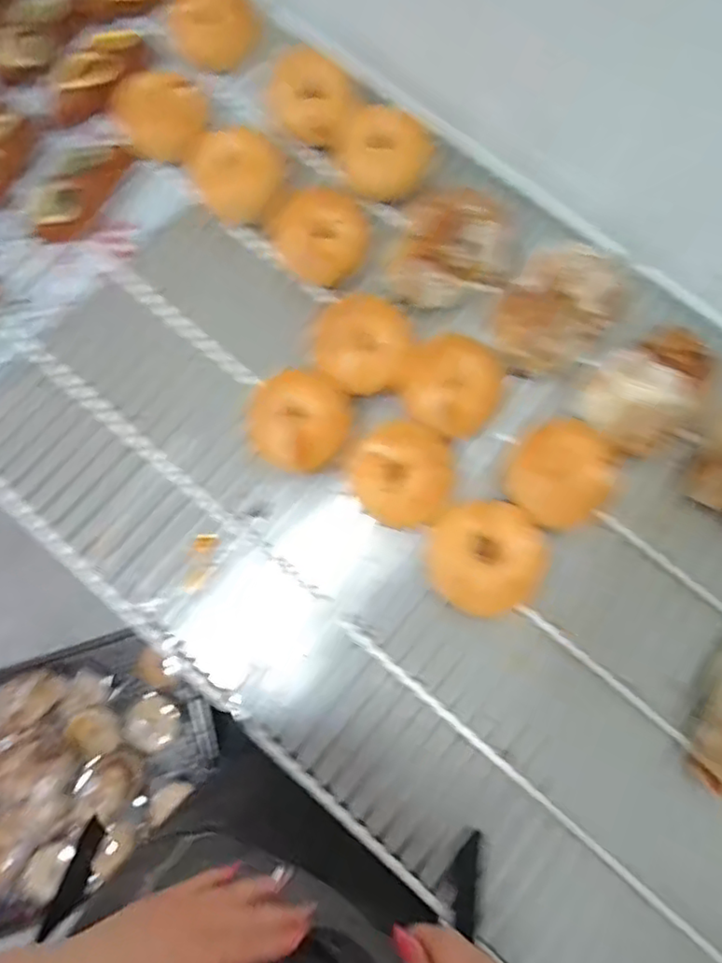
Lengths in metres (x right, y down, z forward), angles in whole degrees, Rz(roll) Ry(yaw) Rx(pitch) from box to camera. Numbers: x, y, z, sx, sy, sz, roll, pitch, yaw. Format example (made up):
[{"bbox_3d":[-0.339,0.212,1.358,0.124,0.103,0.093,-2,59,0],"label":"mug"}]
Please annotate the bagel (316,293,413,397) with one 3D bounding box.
[{"bbox_3d":[0.001,-0.134,0.601,0.095,0.047,0.091,10,77,3],"label":"bagel"}]

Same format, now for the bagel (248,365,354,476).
[{"bbox_3d":[-0.063,-0.060,0.587,0.097,0.048,0.092,0,77,0],"label":"bagel"}]

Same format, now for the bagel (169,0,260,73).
[{"bbox_3d":[-0.164,-0.515,0.670,0.099,0.052,0.076,-22,78,-4],"label":"bagel"}]

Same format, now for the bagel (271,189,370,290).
[{"bbox_3d":[-0.039,-0.256,0.629,0.093,0.048,0.095,-42,80,-8],"label":"bagel"}]

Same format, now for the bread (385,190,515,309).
[{"bbox_3d":[0.095,-0.240,0.621,0.123,0.050,0.121,12,77,3],"label":"bread"}]

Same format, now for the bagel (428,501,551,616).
[{"bbox_3d":[0.118,0.072,0.554,0.104,0.028,0.102,0,77,0],"label":"bagel"}]

